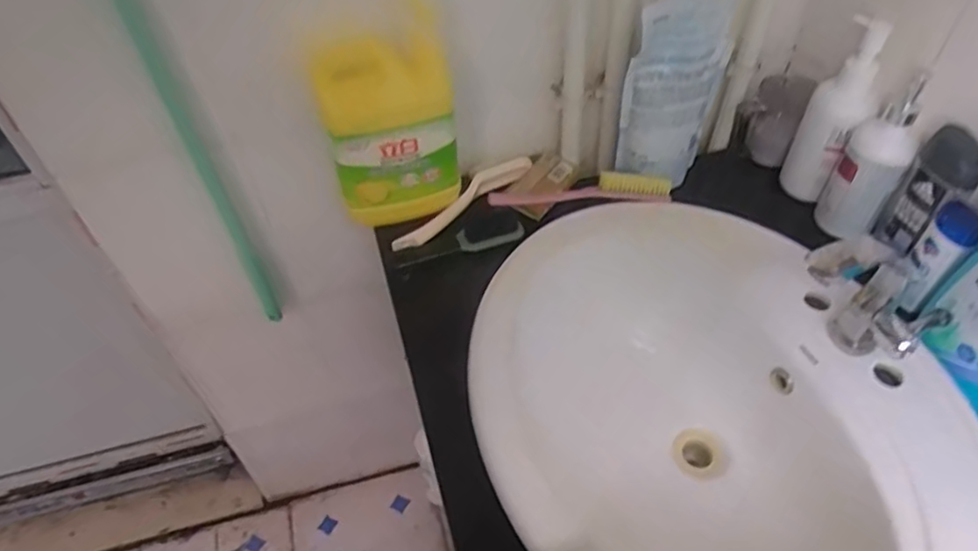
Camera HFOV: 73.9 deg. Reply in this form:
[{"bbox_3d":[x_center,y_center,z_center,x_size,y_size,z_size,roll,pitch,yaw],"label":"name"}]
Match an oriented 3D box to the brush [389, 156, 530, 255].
[{"bbox_3d":[-0.031,-0.093,0.803,0.212,0.029,0.025,-34,56,-25],"label":"brush"}]

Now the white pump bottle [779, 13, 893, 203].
[{"bbox_3d":[0.396,-0.181,0.749,0.062,0.209,0.065,24,53,21],"label":"white pump bottle"}]

